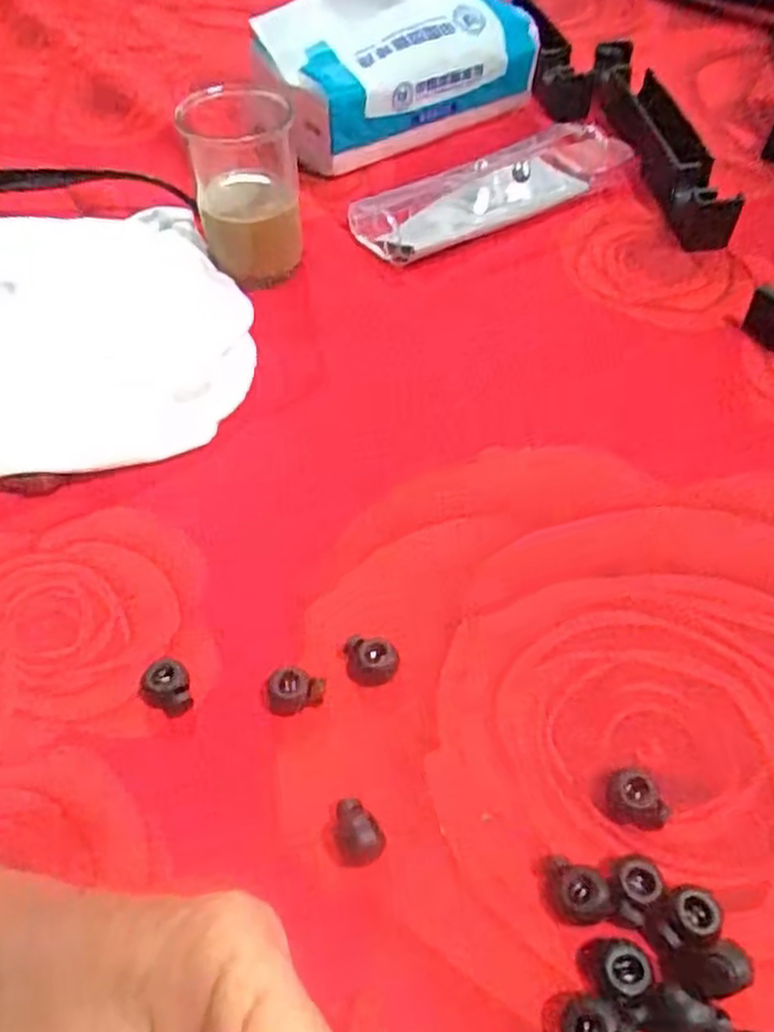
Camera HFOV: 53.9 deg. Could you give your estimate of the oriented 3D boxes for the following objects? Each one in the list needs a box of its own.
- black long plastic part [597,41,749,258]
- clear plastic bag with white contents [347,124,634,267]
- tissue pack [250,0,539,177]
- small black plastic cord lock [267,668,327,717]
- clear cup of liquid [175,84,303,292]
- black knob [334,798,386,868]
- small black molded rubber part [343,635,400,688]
[{"bbox_3d":[0.156,-0.222,0.444,0.034,0.027,0.180,-7,54,-4],"label":"black long plastic part"},{"bbox_3d":[0.061,-0.184,0.423,0.162,0.024,0.049,-26,57,-17],"label":"clear plastic bag with white contents"},{"bbox_3d":[0.005,-0.282,0.459,0.160,0.086,0.078,-28,58,-18],"label":"tissue pack"},{"bbox_3d":[-0.031,0.059,0.258,0.020,0.010,0.012,-14,54,-9],"label":"small black plastic cord lock"},{"bbox_3d":[-0.069,-0.159,0.374,0.051,0.077,0.046,-9,54,-6],"label":"clear cup of liquid"},{"bbox_3d":[-0.009,0.095,0.231,0.014,0.013,0.017,-10,54,-6],"label":"black knob"},{"bbox_3d":[-0.006,0.050,0.264,0.019,0.011,0.014,16,55,12],"label":"small black molded rubber part"}]

